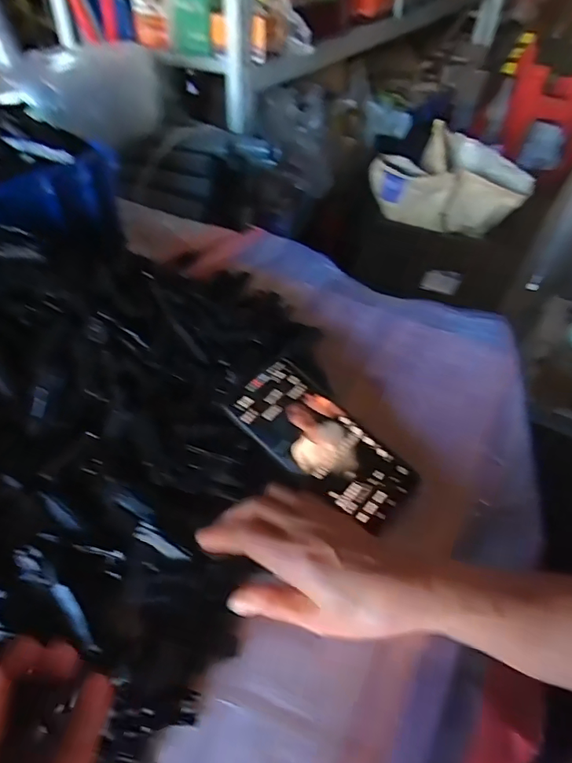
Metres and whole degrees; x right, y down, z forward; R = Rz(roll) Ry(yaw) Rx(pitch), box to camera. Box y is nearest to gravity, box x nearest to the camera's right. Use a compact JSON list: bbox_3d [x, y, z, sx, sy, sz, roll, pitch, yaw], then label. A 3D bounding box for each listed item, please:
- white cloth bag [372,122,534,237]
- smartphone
[{"bbox_3d":[0.370,-0.479,1.175,0.374,0.182,0.214,-2,46,-6],"label":"white cloth bag"},{"bbox_3d":[0.030,0.048,0.406,0.161,0.005,0.076,40,58,14],"label":"smartphone"}]

